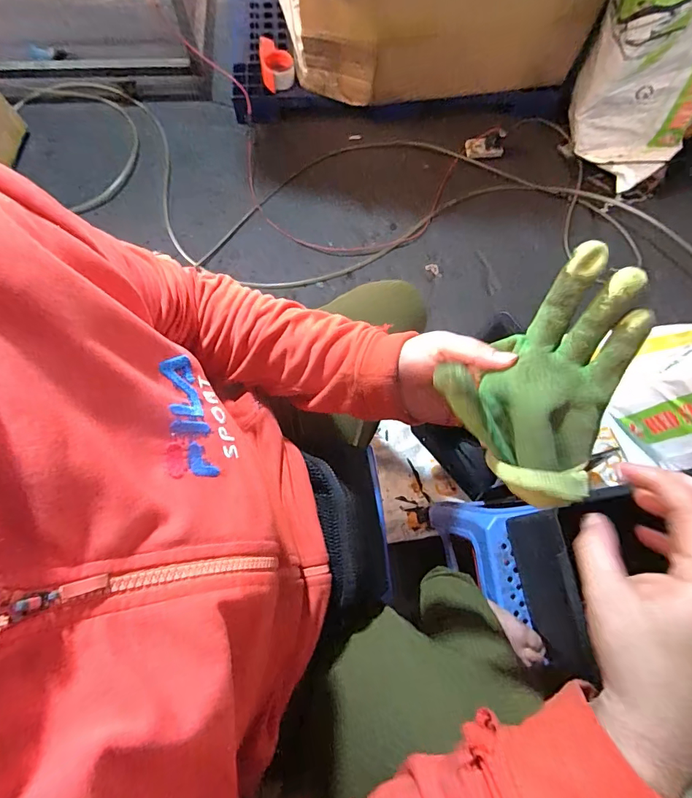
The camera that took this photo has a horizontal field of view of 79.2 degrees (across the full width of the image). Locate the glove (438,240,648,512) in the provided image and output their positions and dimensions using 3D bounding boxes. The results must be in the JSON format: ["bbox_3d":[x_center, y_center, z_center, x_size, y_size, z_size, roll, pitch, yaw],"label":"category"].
[{"bbox_3d":[0.142,-0.013,0.269,0.136,0.062,0.109,-40,78,-12],"label":"glove"}]

